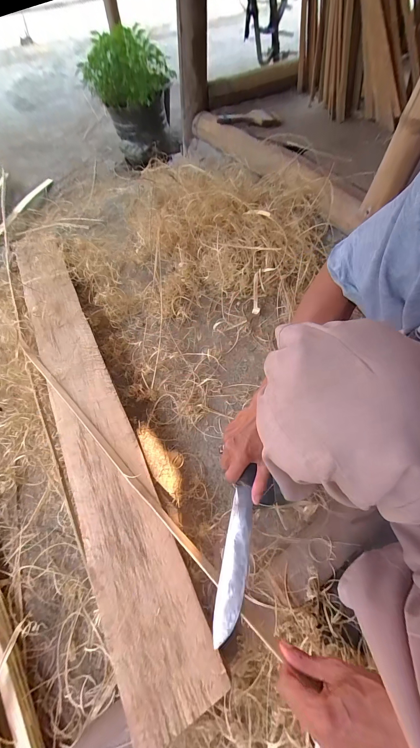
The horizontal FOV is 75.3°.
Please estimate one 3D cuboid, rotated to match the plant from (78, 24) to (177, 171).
[{"bbox_3d":[-0.306,-1.051,1.097,0.307,0.392,0.363,-11,61,-5],"label":"plant"}]

